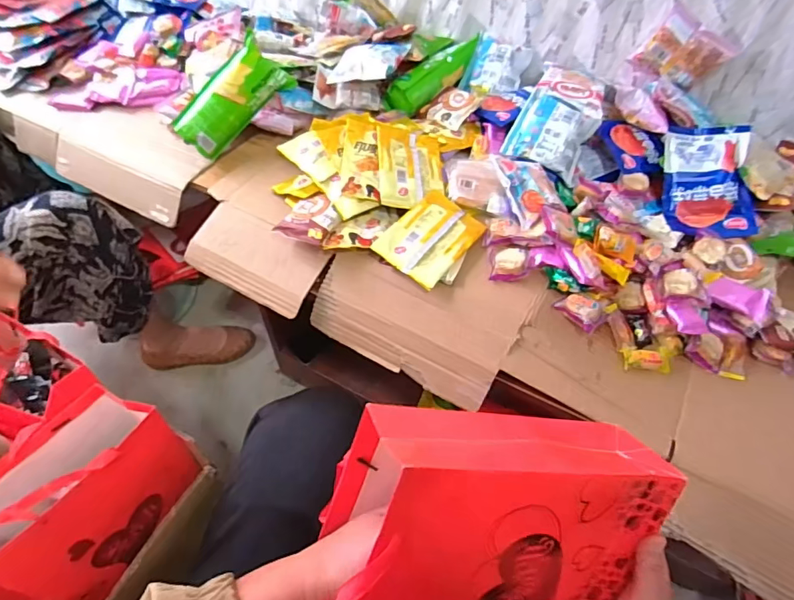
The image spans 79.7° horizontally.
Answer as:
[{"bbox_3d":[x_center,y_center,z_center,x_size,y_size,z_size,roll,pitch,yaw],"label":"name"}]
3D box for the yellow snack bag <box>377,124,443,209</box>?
[{"bbox_3d":[0.022,-0.203,0.727,0.105,0.013,0.148,6,62,-21],"label":"yellow snack bag"}]

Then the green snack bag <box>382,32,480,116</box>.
[{"bbox_3d":[0.064,-0.417,0.879,0.069,0.070,0.194,34,58,20],"label":"green snack bag"}]

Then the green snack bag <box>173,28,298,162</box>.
[{"bbox_3d":[-0.272,-0.328,0.788,0.195,0.080,0.062,-43,62,5],"label":"green snack bag"}]

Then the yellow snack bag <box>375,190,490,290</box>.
[{"bbox_3d":[0.047,-0.088,0.669,0.101,0.023,0.140,34,58,20],"label":"yellow snack bag"}]

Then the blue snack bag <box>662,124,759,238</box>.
[{"bbox_3d":[0.458,-0.179,0.704,0.111,0.031,0.180,-2,83,19],"label":"blue snack bag"}]

